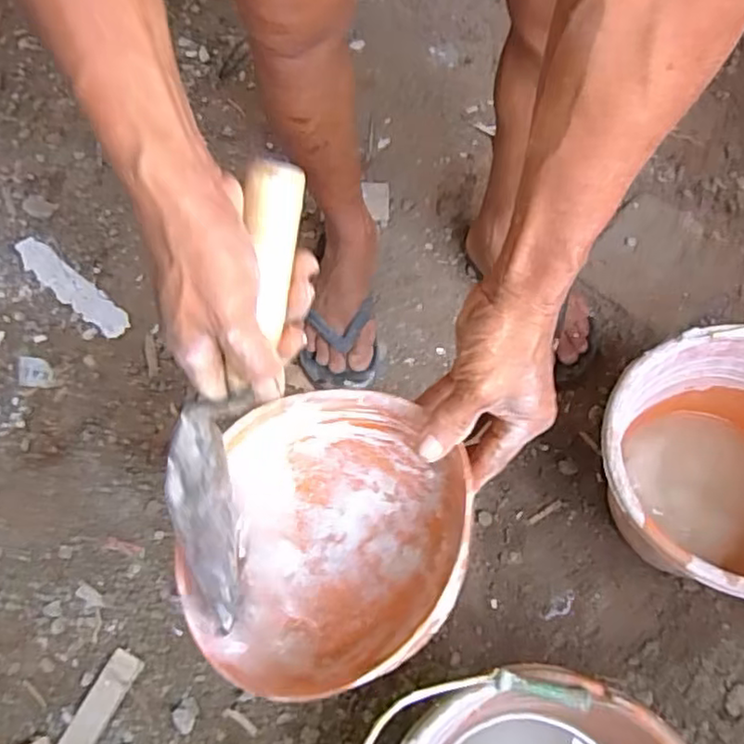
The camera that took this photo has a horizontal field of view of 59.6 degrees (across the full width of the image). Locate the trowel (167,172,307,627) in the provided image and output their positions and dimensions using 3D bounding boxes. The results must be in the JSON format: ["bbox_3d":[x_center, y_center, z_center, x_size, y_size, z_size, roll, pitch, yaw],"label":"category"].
[{"bbox_3d":[-0.086,0.022,0.409,0.056,0.078,0.298,18,108,9],"label":"trowel"}]

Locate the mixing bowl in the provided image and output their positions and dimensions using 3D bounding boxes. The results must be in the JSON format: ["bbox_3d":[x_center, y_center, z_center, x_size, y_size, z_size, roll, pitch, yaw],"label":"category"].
[{"bbox_3d":[-0.037,0.114,0.453,0.189,0.061,0.199,20,67,10],"label":"mixing bowl"}]

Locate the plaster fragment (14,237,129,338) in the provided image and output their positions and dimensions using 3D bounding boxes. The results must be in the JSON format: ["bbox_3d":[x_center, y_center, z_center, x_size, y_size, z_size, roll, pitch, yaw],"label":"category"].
[{"bbox_3d":[-0.454,-0.131,0.973,0.242,0.011,0.049,38,71,17],"label":"plaster fragment"}]

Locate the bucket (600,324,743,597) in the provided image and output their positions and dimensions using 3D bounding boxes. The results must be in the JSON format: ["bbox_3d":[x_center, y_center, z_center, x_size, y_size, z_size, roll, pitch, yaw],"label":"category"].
[{"bbox_3d":[0.386,0.115,0.709,0.294,0.215,0.266,5,65,4],"label":"bucket"}]

